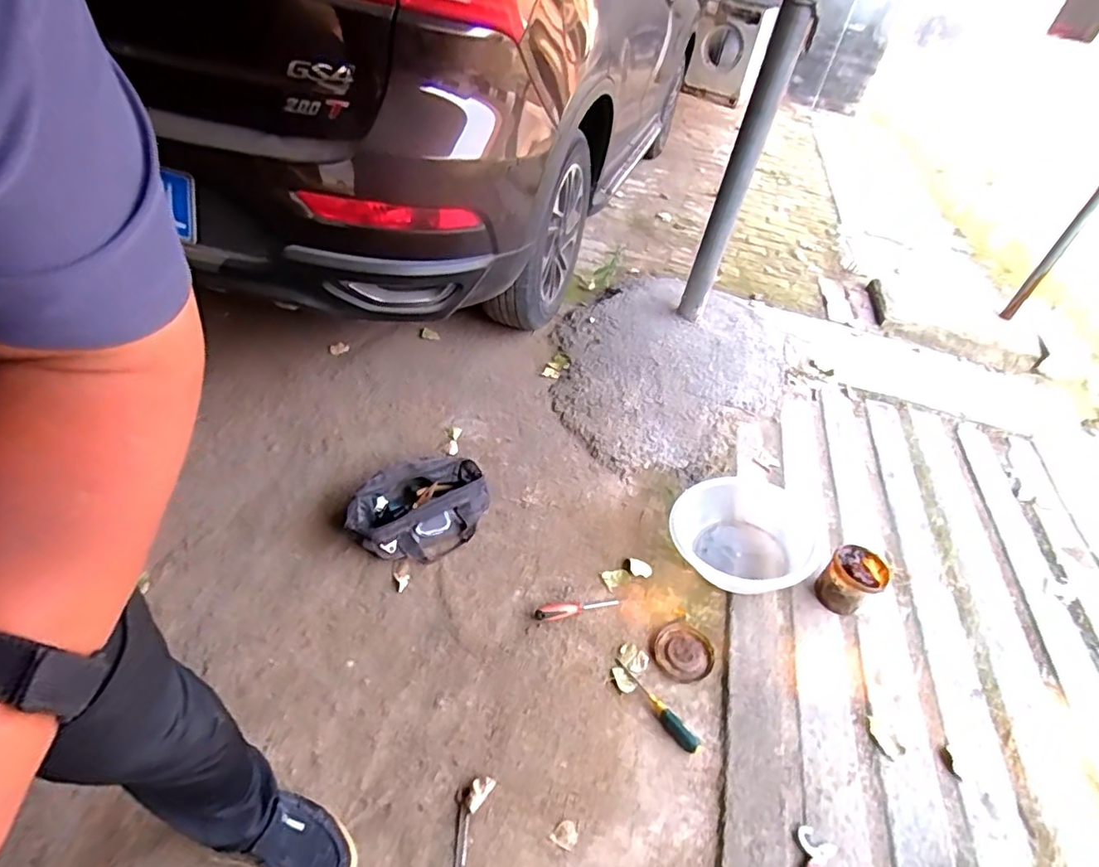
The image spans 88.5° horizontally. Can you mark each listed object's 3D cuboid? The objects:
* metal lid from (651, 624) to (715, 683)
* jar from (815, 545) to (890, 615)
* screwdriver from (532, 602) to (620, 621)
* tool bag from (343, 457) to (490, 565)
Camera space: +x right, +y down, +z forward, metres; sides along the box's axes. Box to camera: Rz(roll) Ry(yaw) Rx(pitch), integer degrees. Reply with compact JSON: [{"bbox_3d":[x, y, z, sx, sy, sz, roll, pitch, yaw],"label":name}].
[{"bbox_3d":[0.291,0.476,1.224,0.122,0.020,0.133,3,43,-3],"label":"metal lid"},{"bbox_3d":[0.697,0.342,1.308,0.122,0.125,0.117,-28,55,-34],"label":"jar"},{"bbox_3d":[0.064,0.397,1.267,0.192,0.034,0.028,-5,44,-11],"label":"screwdriver"},{"bbox_3d":[-0.301,0.165,1.378,0.213,0.135,0.335,31,49,24],"label":"tool bag"}]

